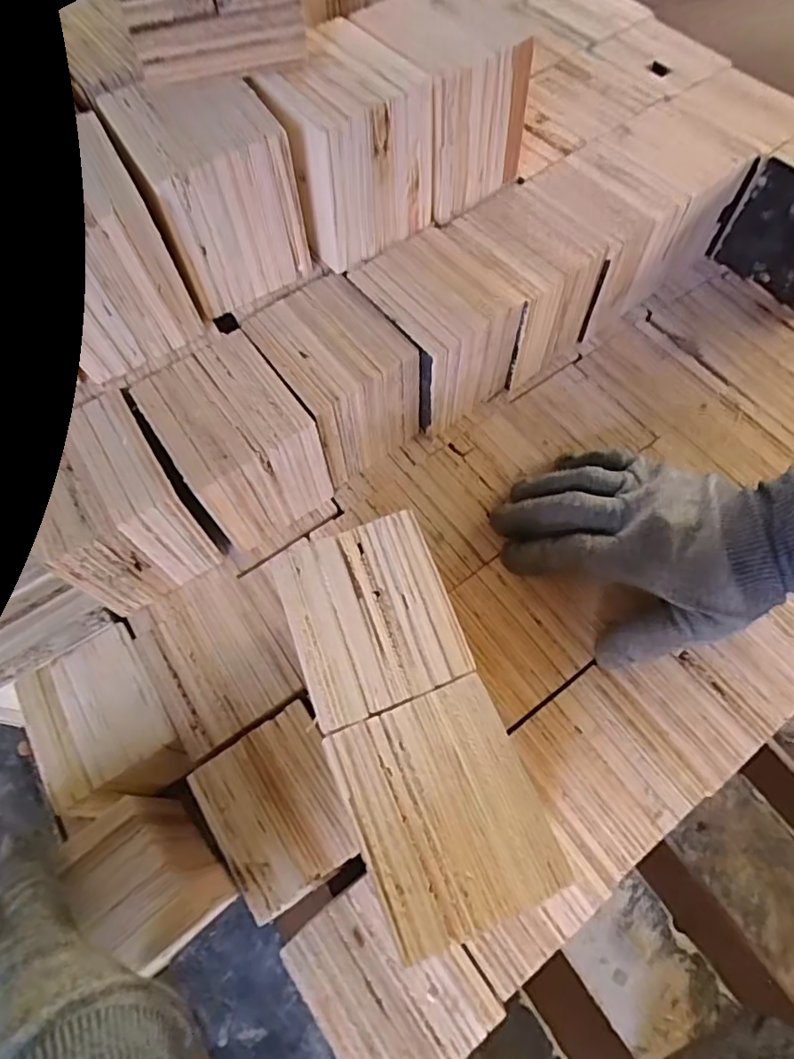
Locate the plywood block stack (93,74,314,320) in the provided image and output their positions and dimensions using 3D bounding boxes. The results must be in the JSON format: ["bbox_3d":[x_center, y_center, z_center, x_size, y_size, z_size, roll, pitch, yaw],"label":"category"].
[{"bbox_3d":[-0.110,-0.201,0.349,0.080,0.093,0.086,-28,66,-12],"label":"plywood block stack"}]

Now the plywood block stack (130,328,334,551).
[{"bbox_3d":[-0.104,-0.054,0.383,0.078,0.093,0.092,-35,69,-14],"label":"plywood block stack"}]

